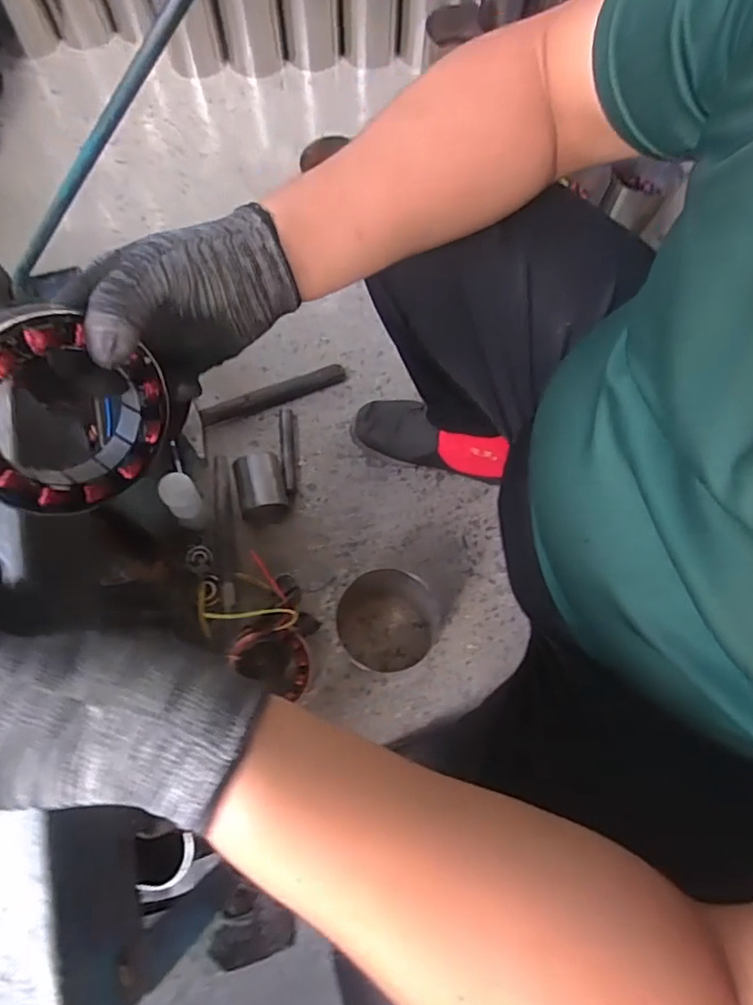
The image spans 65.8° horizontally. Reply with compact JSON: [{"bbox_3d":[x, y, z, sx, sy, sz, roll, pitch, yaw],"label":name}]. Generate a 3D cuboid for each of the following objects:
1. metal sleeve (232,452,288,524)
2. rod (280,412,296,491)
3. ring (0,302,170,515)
[{"bbox_3d":[-0.168,-0.019,0.866,0.072,0.069,0.090,-12,70,-5],"label":"metal sleeve"},{"bbox_3d":[-0.141,-0.084,0.919,0.021,0.019,0.134,-4,69,-2],"label":"rod"},{"bbox_3d":[-0.184,-0.049,0.337,0.028,0.118,0.109,27,92,40],"label":"ring"}]

